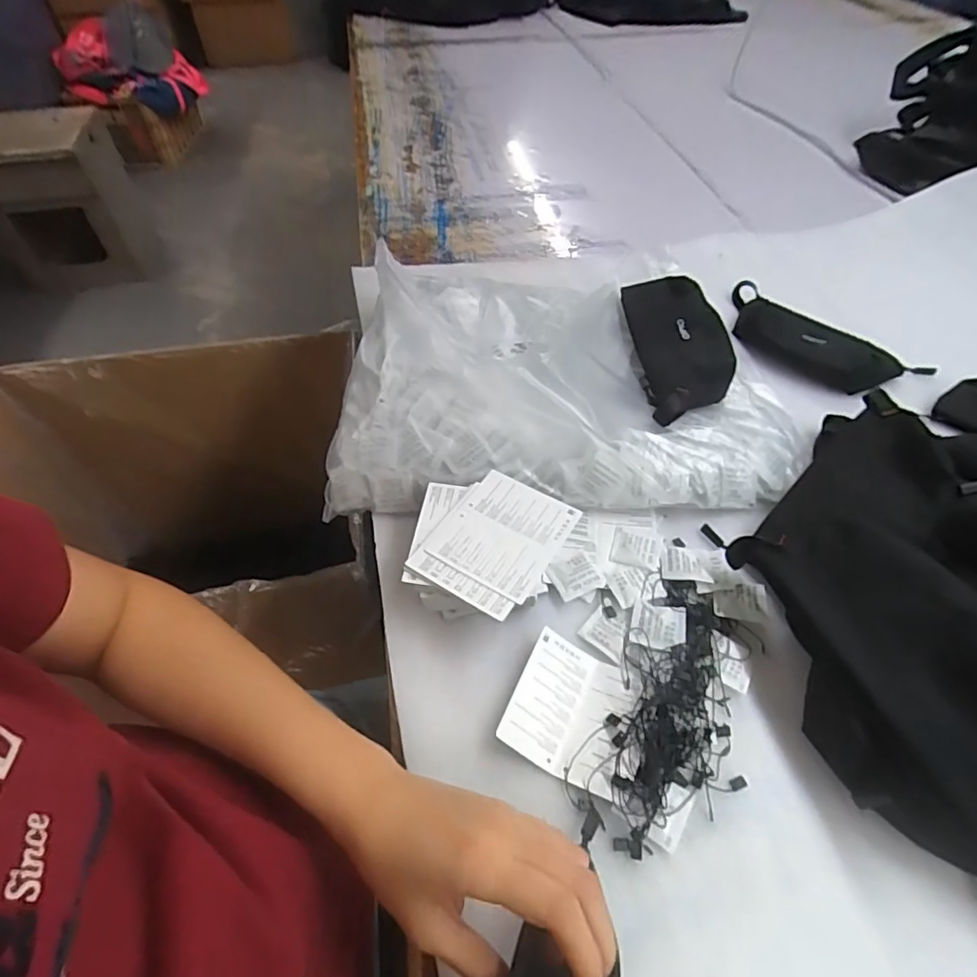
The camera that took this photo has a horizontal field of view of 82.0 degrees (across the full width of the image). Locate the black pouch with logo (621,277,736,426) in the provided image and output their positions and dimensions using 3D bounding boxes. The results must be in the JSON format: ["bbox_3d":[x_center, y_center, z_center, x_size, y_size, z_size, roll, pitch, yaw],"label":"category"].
[{"bbox_3d":[0.203,-0.156,0.604,0.092,0.045,0.208,-3,54,-3],"label":"black pouch with logo"}]

